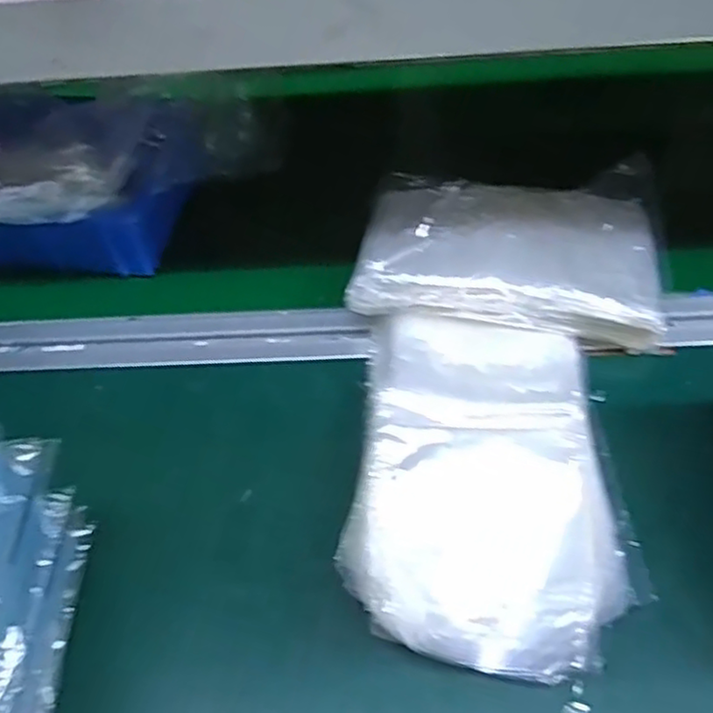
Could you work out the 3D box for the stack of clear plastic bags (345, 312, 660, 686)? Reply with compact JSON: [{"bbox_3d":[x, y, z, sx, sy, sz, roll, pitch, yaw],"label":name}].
[{"bbox_3d":[0.070,0.059,0.367,0.135,0.035,0.192,3,52,8],"label":"stack of clear plastic bags"}]

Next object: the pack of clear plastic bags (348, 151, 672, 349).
[{"bbox_3d":[0.101,-0.075,0.452,0.191,0.027,0.123,8,56,2],"label":"pack of clear plastic bags"}]

